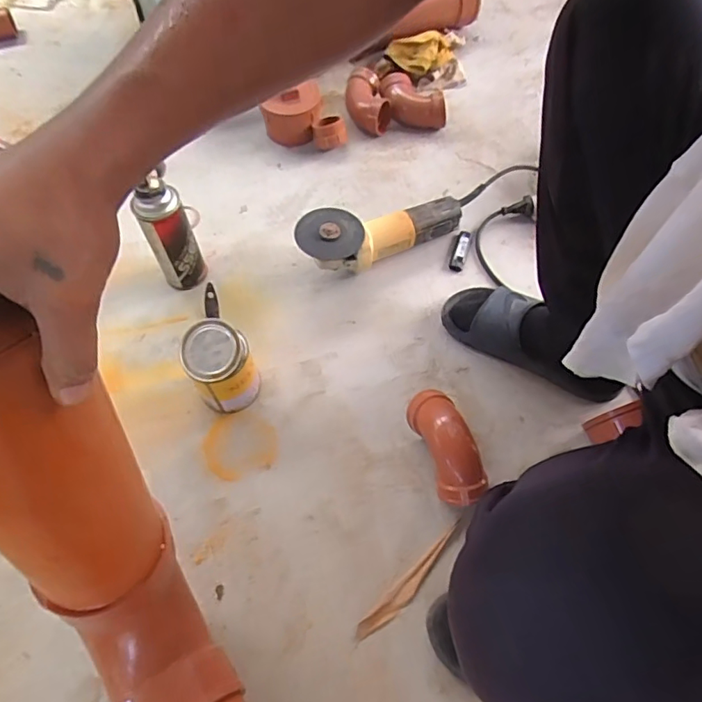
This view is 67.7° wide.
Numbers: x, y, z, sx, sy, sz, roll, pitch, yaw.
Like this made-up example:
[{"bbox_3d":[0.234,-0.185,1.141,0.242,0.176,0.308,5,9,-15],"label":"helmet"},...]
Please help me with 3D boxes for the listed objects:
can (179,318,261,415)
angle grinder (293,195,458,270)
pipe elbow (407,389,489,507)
[{"bbox_3d":[-0.171,0.021,0.689,0.081,0.125,0.077,0,61,-1],"label":"can"},{"bbox_3d":[0.050,-0.172,0.815,0.267,0.099,0.092,-13,62,-8],"label":"angle grinder"},{"bbox_3d":[0.120,0.122,0.660,0.059,0.075,0.143,-16,62,-10],"label":"pipe elbow"}]

